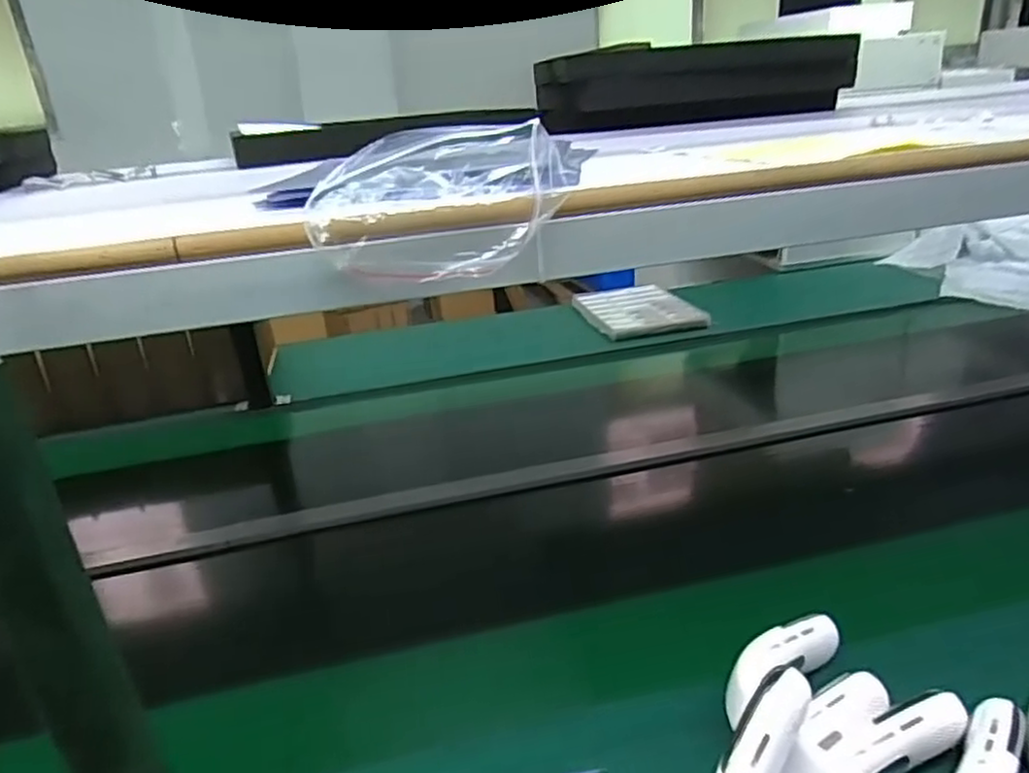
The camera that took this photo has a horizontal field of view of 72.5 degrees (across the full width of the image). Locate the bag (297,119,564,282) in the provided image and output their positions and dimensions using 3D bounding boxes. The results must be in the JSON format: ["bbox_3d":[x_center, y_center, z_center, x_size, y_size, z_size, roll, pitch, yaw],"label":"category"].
[{"bbox_3d":[-0.045,-0.116,0.444,0.161,0.084,0.060,-7,23,-4],"label":"bag"}]

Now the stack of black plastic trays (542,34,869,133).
[{"bbox_3d":[0.272,-0.439,1.021,0.472,0.101,0.128,-10,24,-11],"label":"stack of black plastic trays"}]

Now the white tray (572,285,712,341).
[{"bbox_3d":[0.291,-0.191,1.714,0.247,0.027,0.371,-9,24,-10],"label":"white tray"}]

